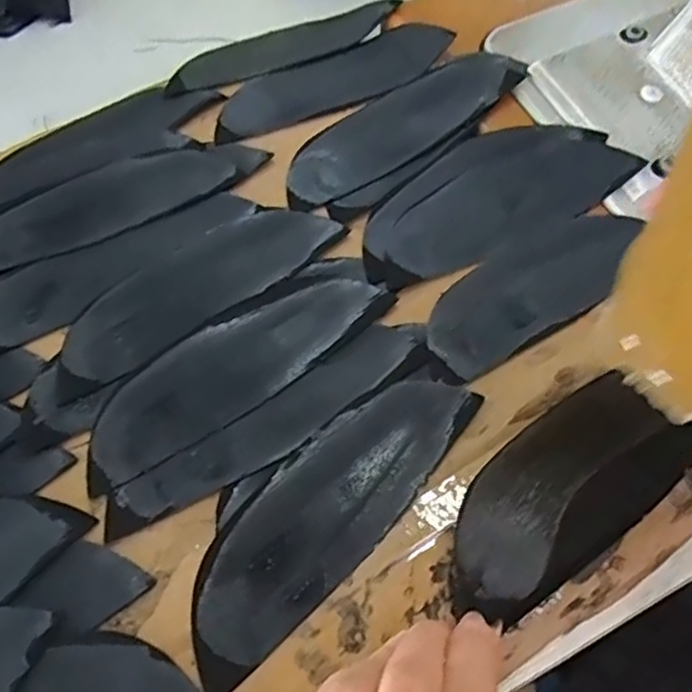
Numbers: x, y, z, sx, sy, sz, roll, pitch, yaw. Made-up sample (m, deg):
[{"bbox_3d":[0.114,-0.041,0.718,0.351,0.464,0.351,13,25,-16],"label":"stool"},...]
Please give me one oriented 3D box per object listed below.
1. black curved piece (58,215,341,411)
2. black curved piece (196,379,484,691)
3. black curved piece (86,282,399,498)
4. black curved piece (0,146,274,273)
[{"bbox_3d":[-0.072,-0.029,0.317,0.144,0.004,0.048,-35,65,-19],"label":"black curved piece"},{"bbox_3d":[-0.006,0.060,0.265,0.047,0.004,0.145,40,67,21],"label":"black curved piece"},{"bbox_3d":[-0.049,0.006,0.295,0.145,0.006,0.044,-33,65,-18],"label":"black curved piece"},{"bbox_3d":[-0.119,-0.076,0.346,0.157,0.004,0.047,-22,62,-13],"label":"black curved piece"}]

